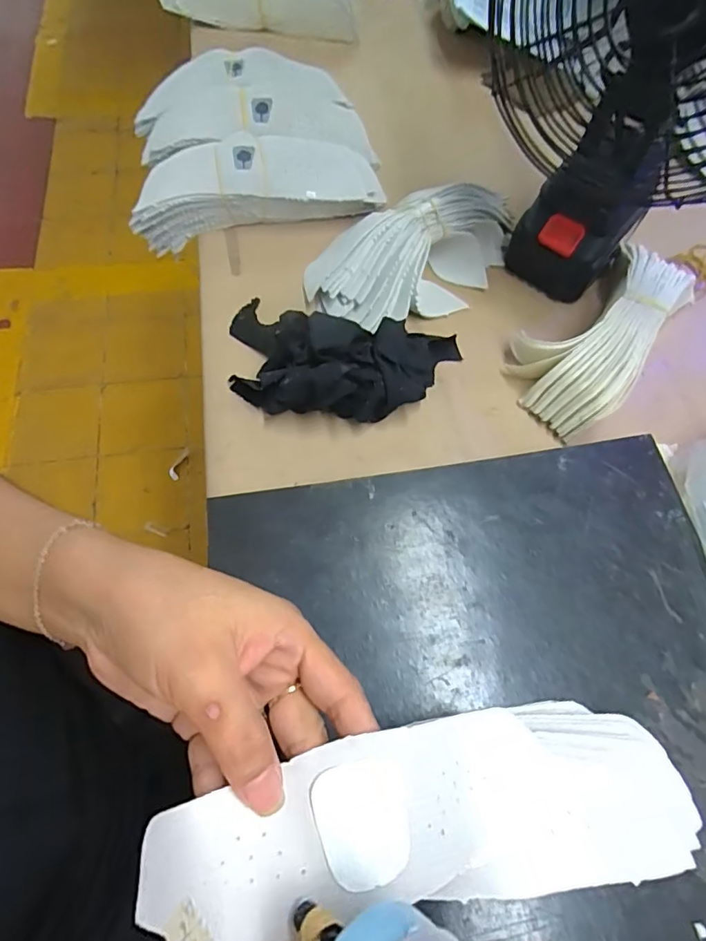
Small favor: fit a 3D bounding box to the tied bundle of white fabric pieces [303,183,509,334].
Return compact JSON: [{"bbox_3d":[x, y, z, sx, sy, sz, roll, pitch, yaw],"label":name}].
[{"bbox_3d":[0.051,-0.185,0.417,0.189,0.051,0.111,-38,73,-19],"label":"tied bundle of white fabric pieces"}]

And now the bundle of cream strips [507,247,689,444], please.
[{"bbox_3d":[0.194,-0.107,0.391,0.088,0.050,0.177,41,77,19],"label":"bundle of cream strips"}]

